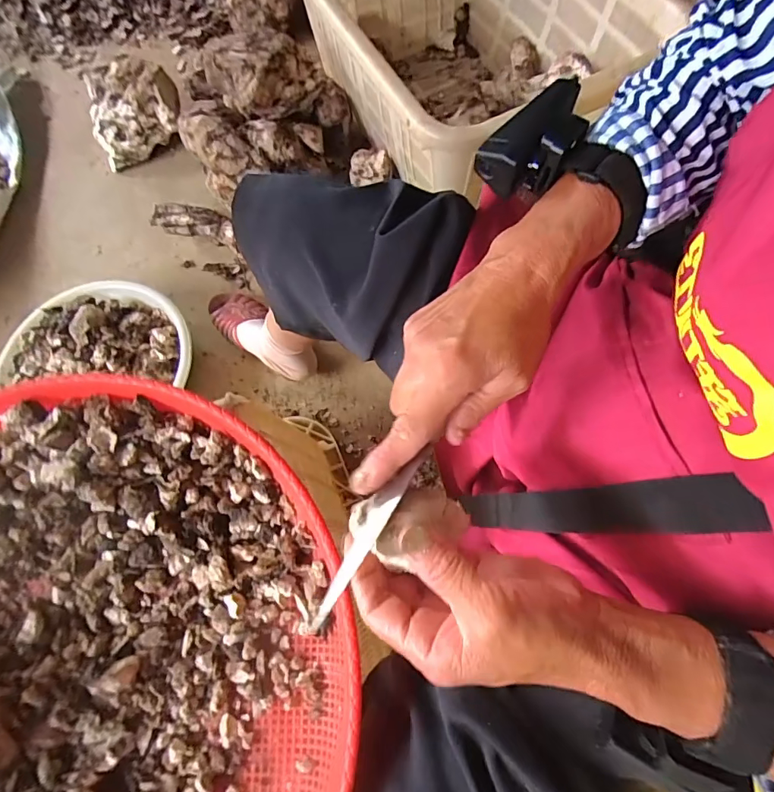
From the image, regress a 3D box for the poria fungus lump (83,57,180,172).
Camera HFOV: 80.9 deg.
[{"bbox_3d":[-0.515,-0.591,0.944,0.186,0.151,0.136,-12,69,-2],"label":"poria fungus lump"}]

